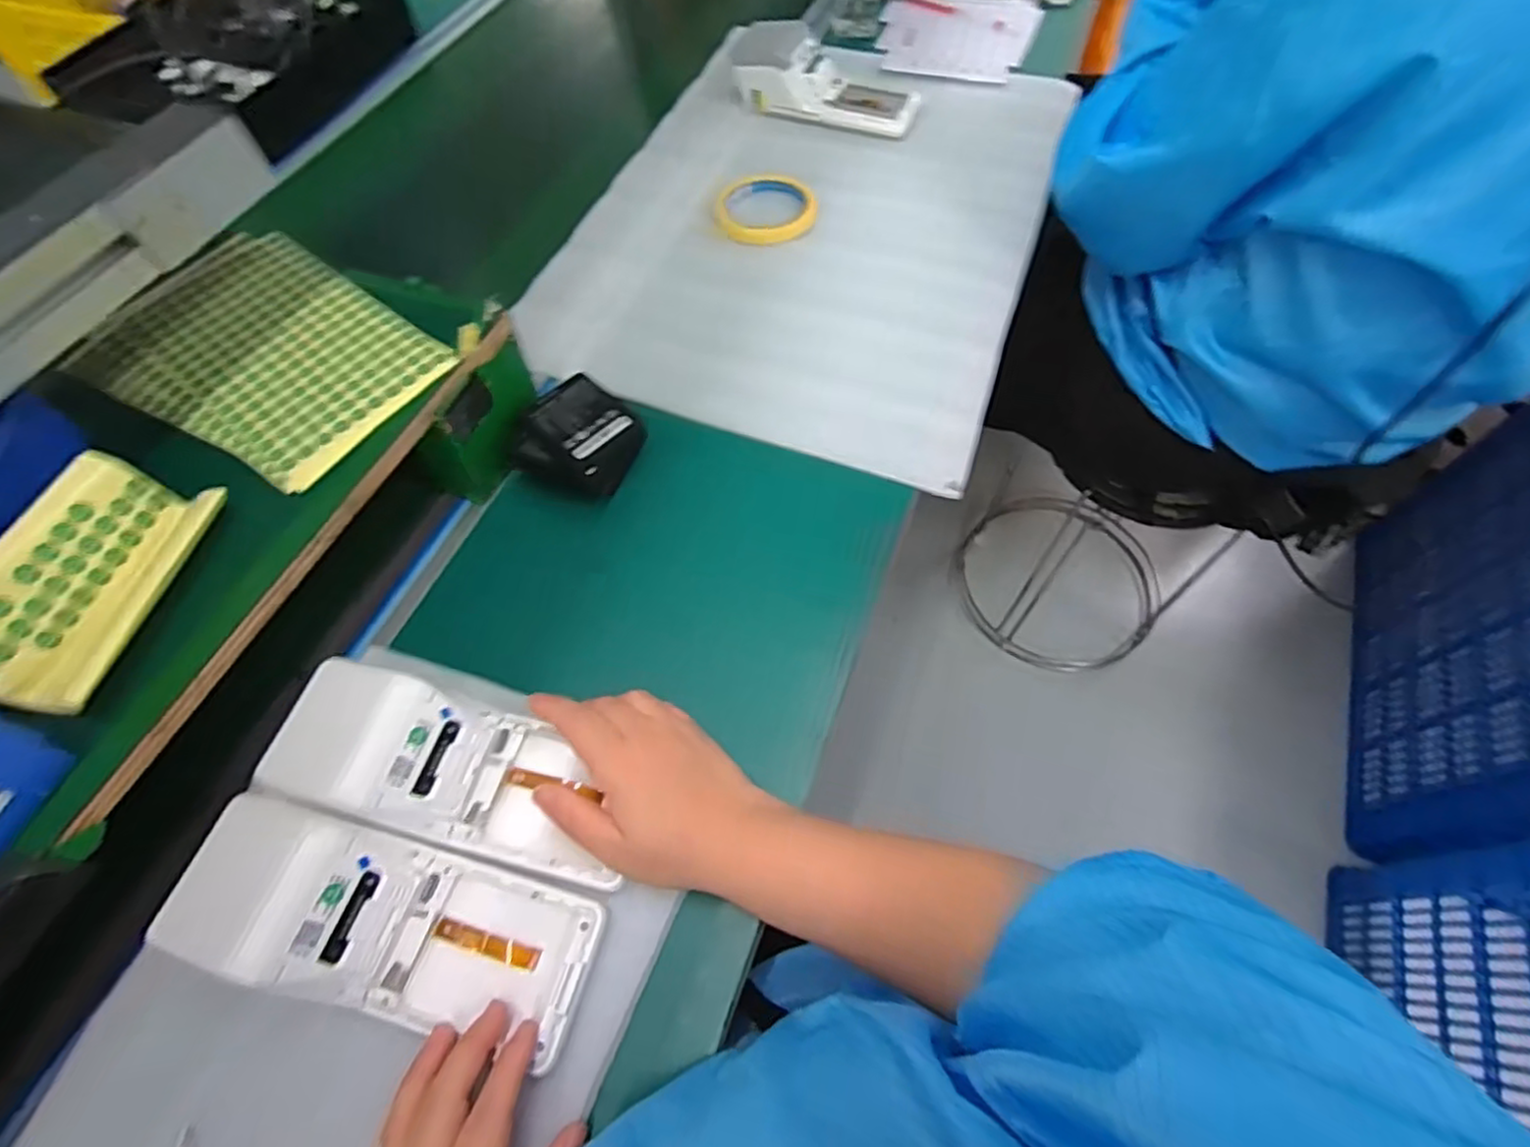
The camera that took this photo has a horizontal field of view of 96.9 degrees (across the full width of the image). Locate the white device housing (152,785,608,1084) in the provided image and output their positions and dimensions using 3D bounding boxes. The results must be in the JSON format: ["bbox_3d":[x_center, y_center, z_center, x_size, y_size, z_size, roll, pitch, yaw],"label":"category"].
[{"bbox_3d":[-0.192,0.179,0.347,0.205,0.031,0.077,19,62,-8],"label":"white device housing"}]

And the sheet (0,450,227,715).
[{"bbox_3d":[-0.337,0.003,0.339,0.064,0.044,0.125,9,62,6],"label":"sheet"}]

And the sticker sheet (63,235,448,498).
[{"bbox_3d":[-0.323,-0.146,0.441,0.218,0.009,0.148,30,66,17],"label":"sticker sheet"}]

